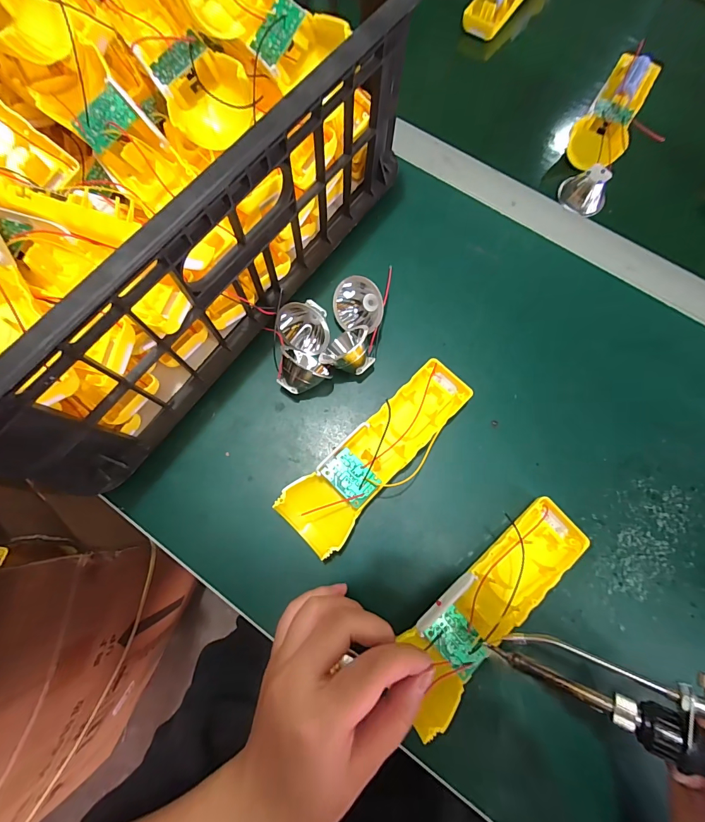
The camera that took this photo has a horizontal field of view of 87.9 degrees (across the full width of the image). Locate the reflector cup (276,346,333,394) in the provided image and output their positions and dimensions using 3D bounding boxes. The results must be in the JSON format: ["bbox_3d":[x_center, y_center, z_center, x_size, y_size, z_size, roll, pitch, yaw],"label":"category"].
[{"bbox_3d":[-0.037,-0.030,0.283,0.037,0.031,0.032,8,75,1],"label":"reflector cup"}]

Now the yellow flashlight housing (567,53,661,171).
[{"bbox_3d":[0.262,-0.303,0.366,0.049,0.019,0.160,29,77,6],"label":"yellow flashlight housing"}]

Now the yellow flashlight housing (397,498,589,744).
[{"bbox_3d":[0.090,0.124,0.240,0.158,0.021,0.046,-39,78,-18],"label":"yellow flashlight housing"}]

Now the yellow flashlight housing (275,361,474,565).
[{"bbox_3d":[0.023,0.030,0.270,0.165,0.029,0.051,-41,80,-11],"label":"yellow flashlight housing"}]

